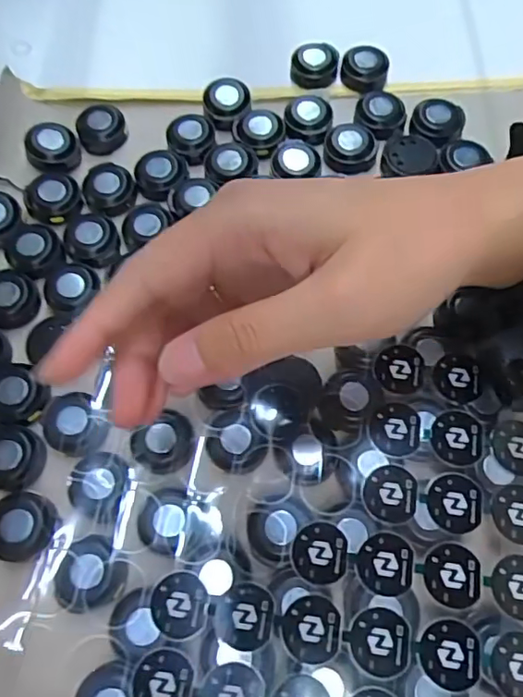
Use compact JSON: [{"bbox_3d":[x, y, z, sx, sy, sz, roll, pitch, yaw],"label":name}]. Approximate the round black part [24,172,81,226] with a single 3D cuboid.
[{"bbox_3d":[-0.117,-0.084,0.305,0.029,0.014,0.027,0,67,1],"label":"round black part"}]

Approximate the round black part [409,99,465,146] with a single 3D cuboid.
[{"bbox_3d":[0.102,-0.133,0.318,0.029,0.010,0.025,24,70,11],"label":"round black part"}]

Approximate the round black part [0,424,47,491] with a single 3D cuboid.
[{"bbox_3d":[-0.117,0.052,0.257,0.029,0.020,0.028,0,67,1],"label":"round black part"}]

